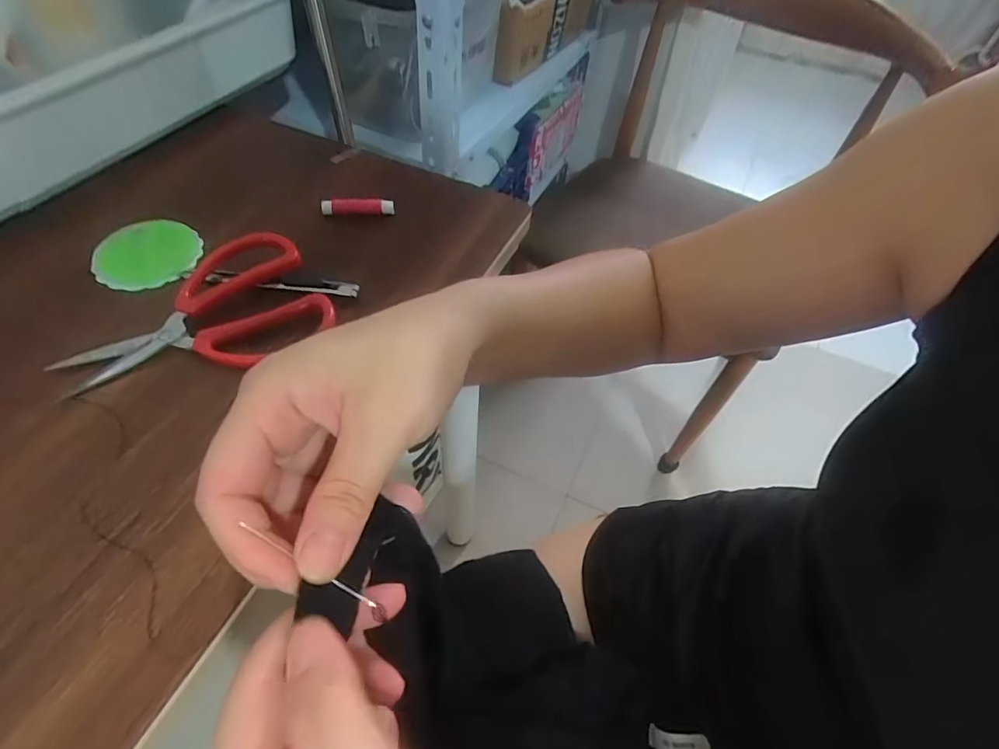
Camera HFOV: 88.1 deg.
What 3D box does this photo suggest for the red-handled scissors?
[{"bbox_3d":[-0.199,-0.042,0.335,0.157,0.026,0.101,-24,57,-22],"label":"red-handled scissors"}]

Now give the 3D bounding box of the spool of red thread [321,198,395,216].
[{"bbox_3d":[-0.116,-0.138,0.423,0.057,0.011,0.010,-4,52,-8],"label":"spool of red thread"}]

